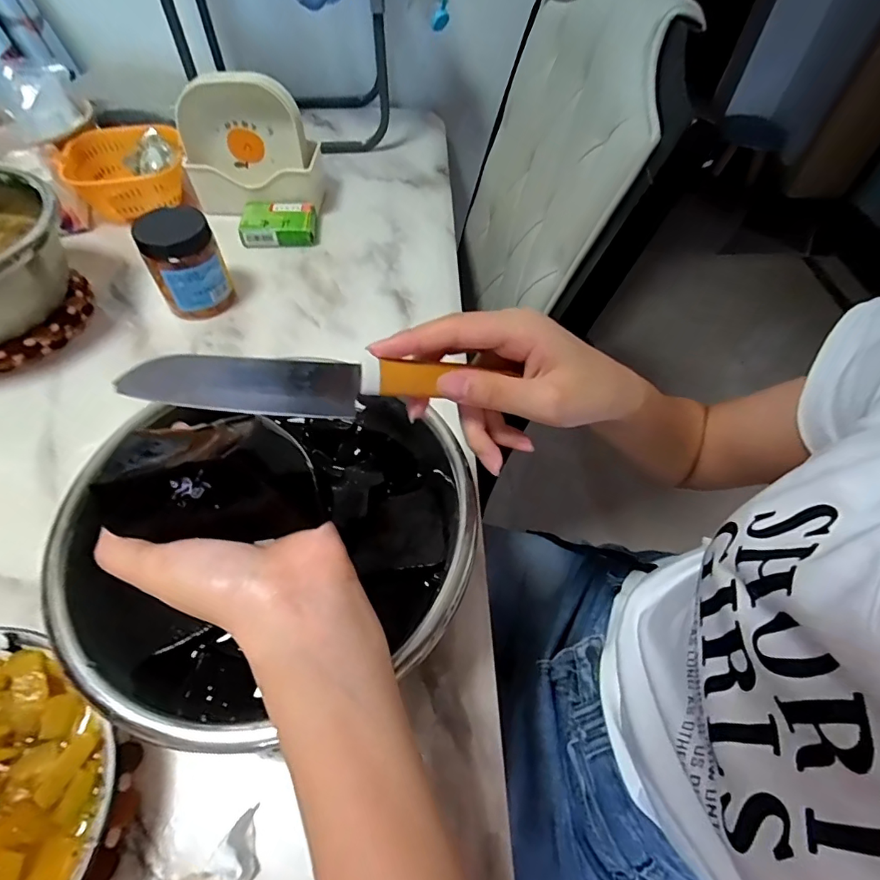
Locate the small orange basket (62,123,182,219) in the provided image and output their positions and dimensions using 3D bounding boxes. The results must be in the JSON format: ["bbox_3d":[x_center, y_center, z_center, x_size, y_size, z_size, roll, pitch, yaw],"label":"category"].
[{"bbox_3d":[-0.410,-0.353,0.646,0.140,0.064,0.137,-13,57,-11],"label":"small orange basket"}]

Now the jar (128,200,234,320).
[{"bbox_3d":[-0.266,-0.185,0.512,0.072,0.102,0.067,1,55,-2],"label":"jar"}]

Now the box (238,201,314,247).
[{"bbox_3d":[-0.207,-0.280,0.628,0.090,0.028,0.069,-3,55,-5],"label":"box"}]

